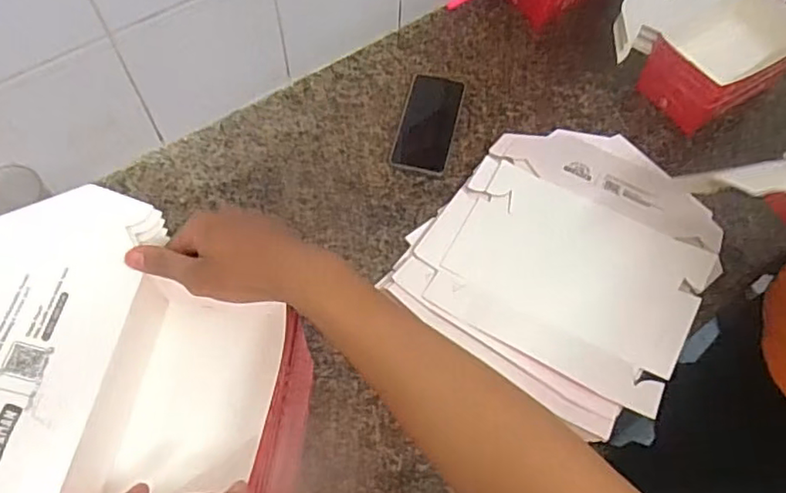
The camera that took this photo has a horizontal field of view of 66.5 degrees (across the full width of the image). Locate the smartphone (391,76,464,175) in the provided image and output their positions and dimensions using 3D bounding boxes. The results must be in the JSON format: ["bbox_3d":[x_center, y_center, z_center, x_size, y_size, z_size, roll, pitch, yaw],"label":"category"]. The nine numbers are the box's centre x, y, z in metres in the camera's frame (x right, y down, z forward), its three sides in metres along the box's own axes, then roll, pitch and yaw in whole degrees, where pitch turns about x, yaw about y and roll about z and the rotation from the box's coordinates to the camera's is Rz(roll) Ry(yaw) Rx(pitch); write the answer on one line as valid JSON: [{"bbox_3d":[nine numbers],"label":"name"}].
[{"bbox_3d":[0.050,-0.172,0.844,0.077,0.009,0.153,11,68,7],"label":"smartphone"}]

